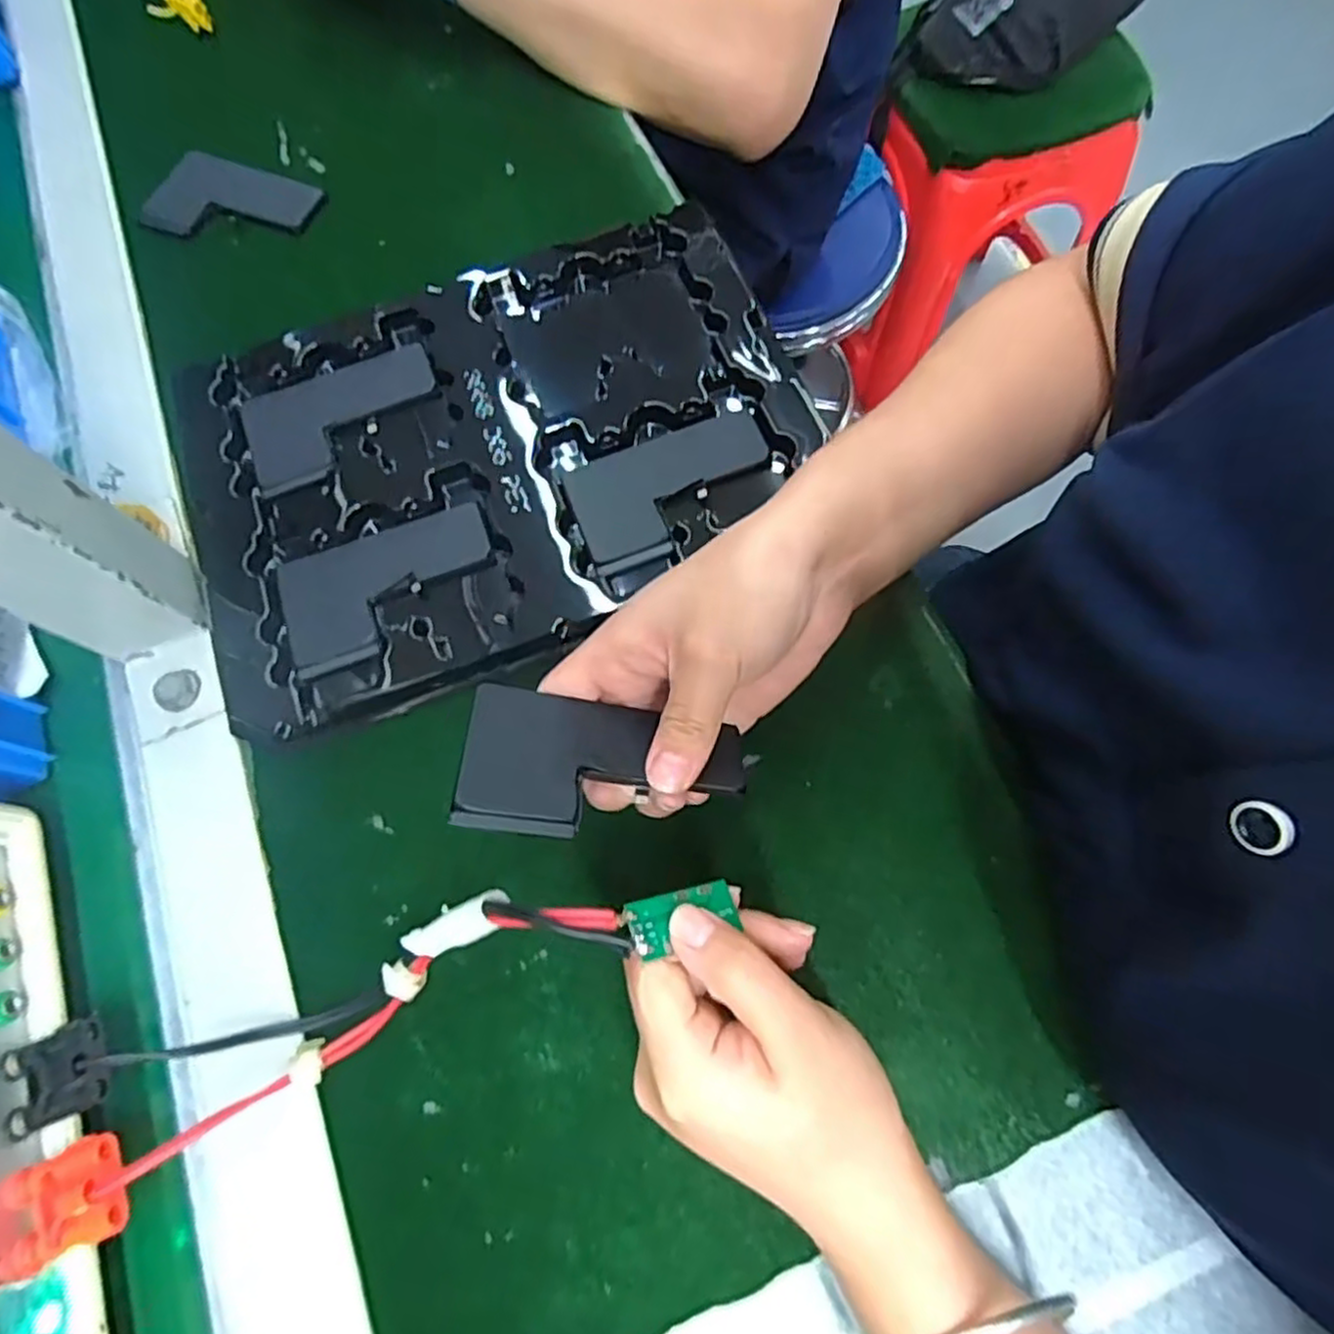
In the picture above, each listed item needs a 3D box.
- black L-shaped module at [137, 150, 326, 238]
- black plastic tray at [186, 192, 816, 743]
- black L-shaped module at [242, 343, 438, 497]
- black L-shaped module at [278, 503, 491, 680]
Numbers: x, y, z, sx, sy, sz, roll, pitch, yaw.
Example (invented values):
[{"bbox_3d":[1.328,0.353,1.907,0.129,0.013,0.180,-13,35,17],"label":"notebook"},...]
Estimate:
[{"bbox_3d":[-0.250,-0.268,0.417,0.093,0.007,0.060,17,73,8],"label":"black L-shaped module"},{"bbox_3d":[-0.079,-0.106,0.346,0.286,0.014,0.209,-20,72,-4],"label":"black plastic tray"},{"bbox_3d":[-0.162,-0.126,0.362,0.096,0.004,0.059,-21,72,-5],"label":"black L-shaped module"},{"bbox_3d":[-0.126,-0.038,0.326,0.097,0.004,0.058,-21,72,-5],"label":"black L-shaped module"}]

